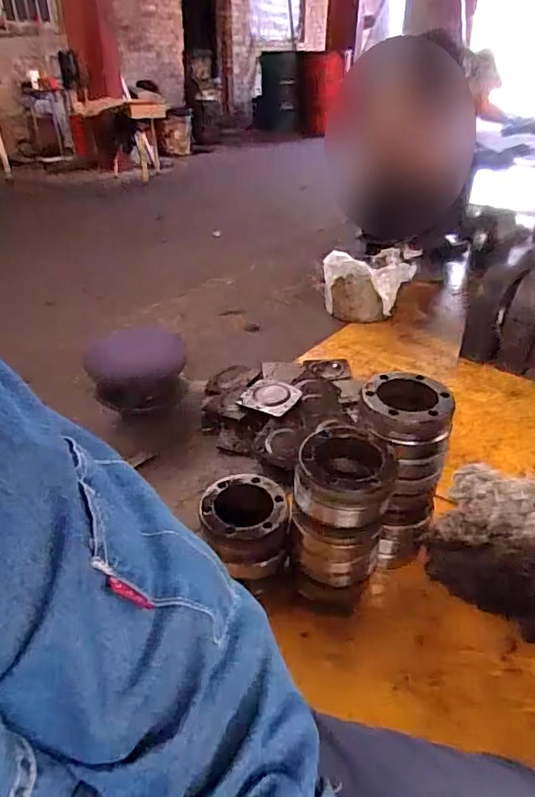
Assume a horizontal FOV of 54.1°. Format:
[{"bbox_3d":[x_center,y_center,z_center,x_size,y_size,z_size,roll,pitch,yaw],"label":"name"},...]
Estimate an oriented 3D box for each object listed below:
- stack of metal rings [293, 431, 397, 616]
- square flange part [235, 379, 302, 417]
[{"bbox_3d":[0.128,0.224,0.917,0.140,0.316,0.131,14,36,19],"label":"stack of metal rings"},{"bbox_3d":[0.005,-0.006,1.422,0.156,0.016,0.130,12,41,34],"label":"square flange part"}]

